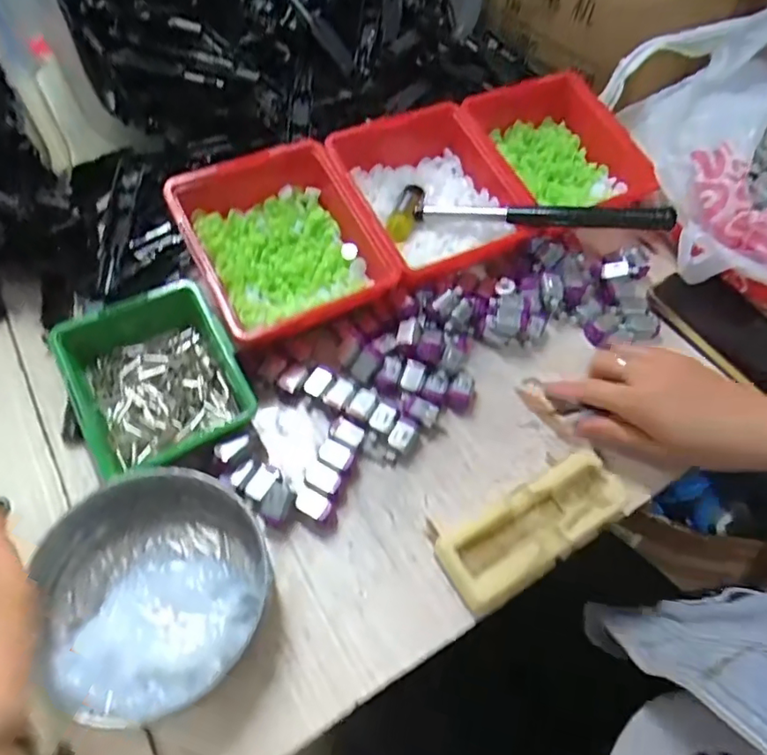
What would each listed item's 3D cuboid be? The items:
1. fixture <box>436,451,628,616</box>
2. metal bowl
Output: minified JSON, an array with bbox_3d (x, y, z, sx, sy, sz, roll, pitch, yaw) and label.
[{"bbox_3d":[0.105,0.104,0.386,0.136,0.028,0.055,-24,61,-18],"label":"fixture"},{"bbox_3d":[-0.144,0.126,0.347,0.137,0.041,0.137,2,57,-3],"label":"metal bowl"}]

